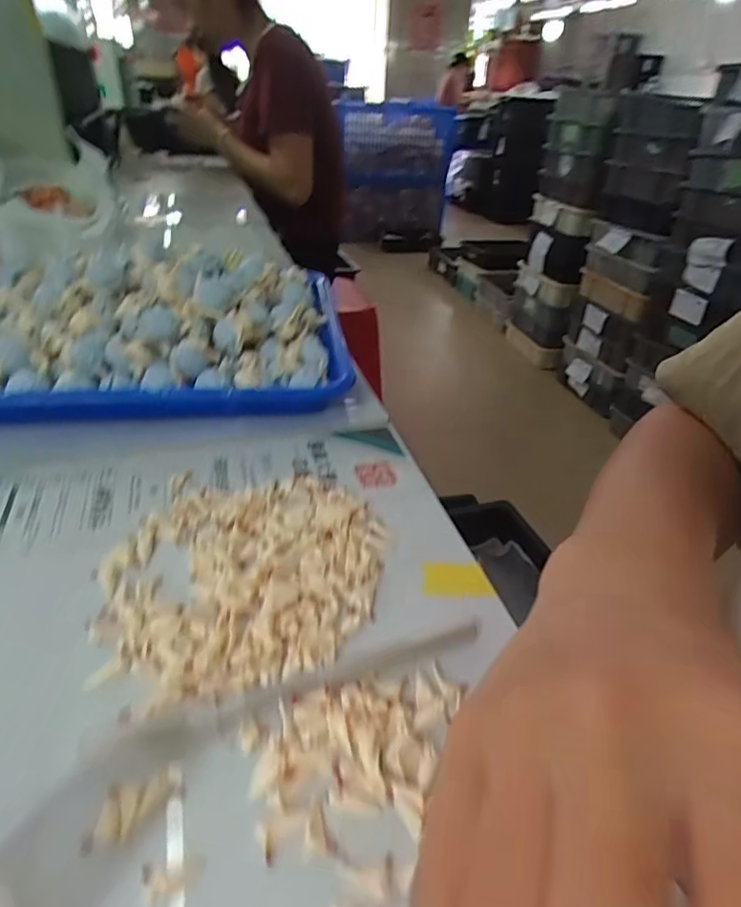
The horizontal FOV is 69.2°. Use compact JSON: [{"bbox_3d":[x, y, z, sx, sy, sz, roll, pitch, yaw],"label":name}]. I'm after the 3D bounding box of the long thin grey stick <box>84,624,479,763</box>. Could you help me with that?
[{"bbox_3d":[-0.017,0.087,0.204,0.132,0.005,0.010,-11,37,-20],"label":"long thin grey stick"}]

